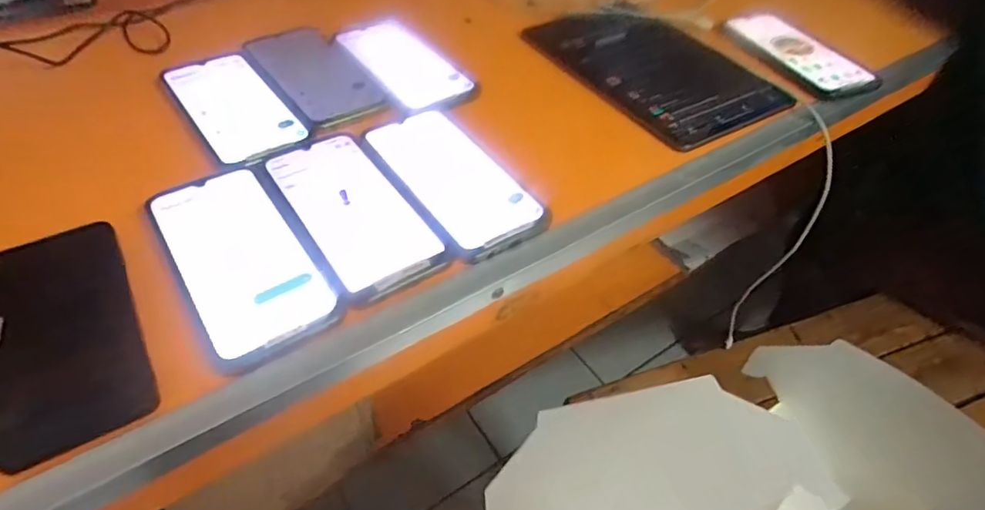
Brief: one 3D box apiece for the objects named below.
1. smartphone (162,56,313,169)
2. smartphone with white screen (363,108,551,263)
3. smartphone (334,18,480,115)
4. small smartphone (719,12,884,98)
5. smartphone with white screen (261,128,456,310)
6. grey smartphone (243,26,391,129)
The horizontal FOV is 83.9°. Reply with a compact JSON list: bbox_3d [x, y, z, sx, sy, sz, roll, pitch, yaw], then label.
[{"bbox_3d":[-0.225,-0.133,0.482,0.078,0.005,0.165,-28,56,-27],"label":"smartphone"},{"bbox_3d":[-0.033,-0.065,0.428,0.077,0.009,0.168,-25,54,-25],"label":"smartphone with white screen"},{"bbox_3d":[-0.092,-0.194,0.543,0.079,0.006,0.169,-27,55,-26],"label":"smartphone"},{"bbox_3d":[0.329,-0.223,0.597,0.087,0.015,0.175,-12,49,-14],"label":"small smartphone"},{"bbox_3d":[-0.103,-0.037,0.399,0.078,0.004,0.169,-24,54,-25],"label":"smartphone with white screen"},{"bbox_3d":[-0.174,-0.179,0.529,0.080,0.007,0.176,-25,55,-25],"label":"grey smartphone"}]

